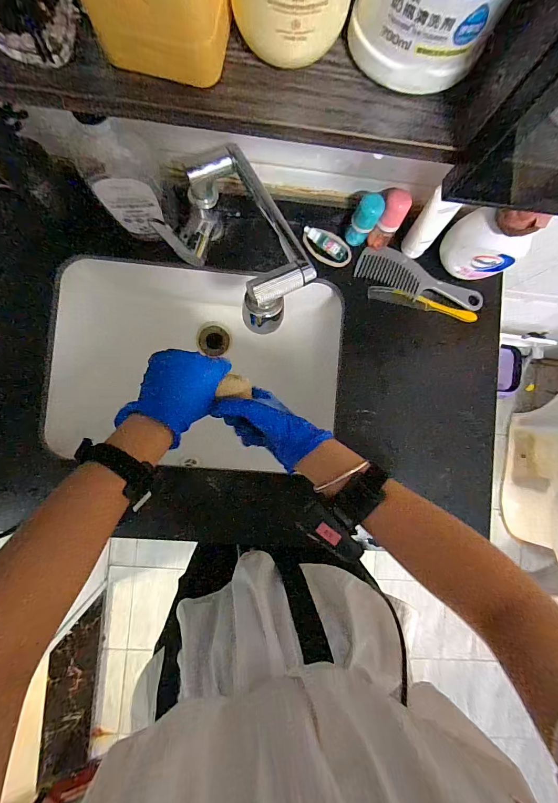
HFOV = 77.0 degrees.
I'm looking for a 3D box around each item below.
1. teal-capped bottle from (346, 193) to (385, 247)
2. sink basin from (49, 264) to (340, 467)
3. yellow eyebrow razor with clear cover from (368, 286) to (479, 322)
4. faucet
[{"bbox_3d":[0.123,-0.261,0.506,0.034,0.082,0.034,0,89,-2],"label":"teal-capped bottle"},{"bbox_3d":[-0.128,-0.063,0.638,0.442,0.169,0.310,4,89,-2],"label":"sink basin"},{"bbox_3d":[0.230,-0.157,0.562,0.178,0.009,0.022,13,89,-2],"label":"yellow eyebrow razor with clear cover"},{"bbox_3d":[-0.057,-0.184,0.428,0.116,0.154,0.210,-27,90,-2],"label":"faucet"}]

